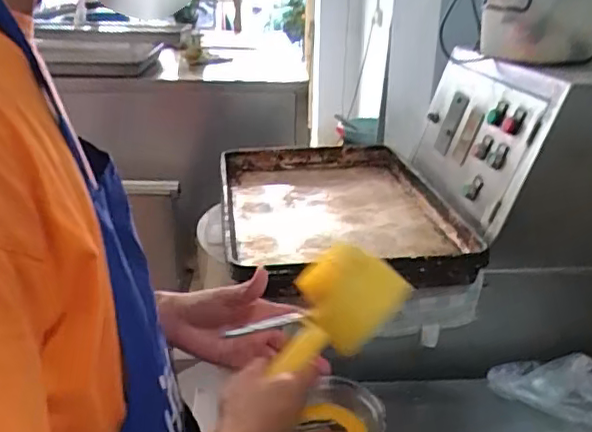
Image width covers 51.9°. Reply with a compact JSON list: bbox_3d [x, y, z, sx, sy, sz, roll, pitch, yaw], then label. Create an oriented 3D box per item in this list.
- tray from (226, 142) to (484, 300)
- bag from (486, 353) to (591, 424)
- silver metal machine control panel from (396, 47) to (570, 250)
[{"bbox_3d":[0.067,-0.013,1.176,0.408,0.074,0.619,-1,22,-5],"label":"tray"},{"bbox_3d":[0.408,0.262,0.945,0.205,0.045,0.111,10,23,20],"label":"bag"},{"bbox_3d":[0.330,-0.158,1.153,0.045,0.272,0.464,14,20,-12],"label":"silver metal machine control panel"}]

